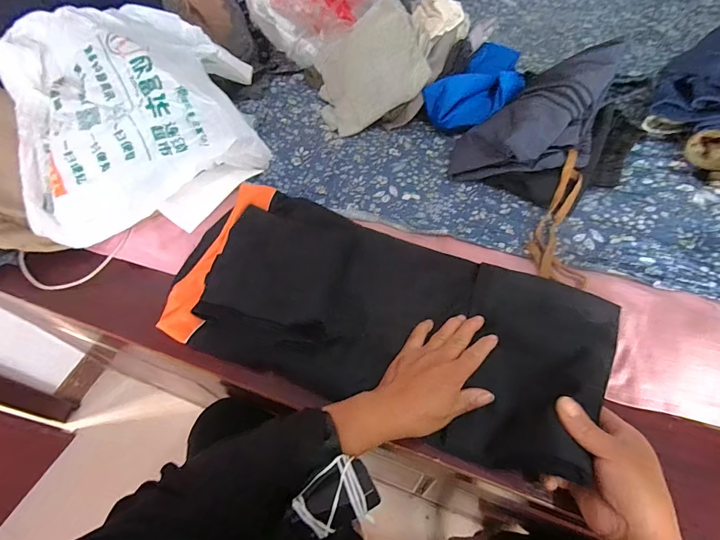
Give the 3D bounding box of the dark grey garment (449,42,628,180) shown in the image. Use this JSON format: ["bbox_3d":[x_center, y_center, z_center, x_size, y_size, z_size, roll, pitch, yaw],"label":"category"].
[{"bbox_3d":[0.270,-0.245,0.572,0.179,0.100,0.273,21,59,18],"label":"dark grey garment"}]

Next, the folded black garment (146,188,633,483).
[{"bbox_3d":[0.011,0.049,0.429,0.502,0.049,0.229,15,57,15],"label":"folded black garment"}]

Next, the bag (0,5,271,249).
[{"bbox_3d":[-0.319,-0.224,0.549,0.332,0.190,0.318,-21,56,-10],"label":"bag"}]

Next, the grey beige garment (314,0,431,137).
[{"bbox_3d":[0.011,-0.375,0.670,0.178,0.121,0.245,-10,55,-2],"label":"grey beige garment"}]

